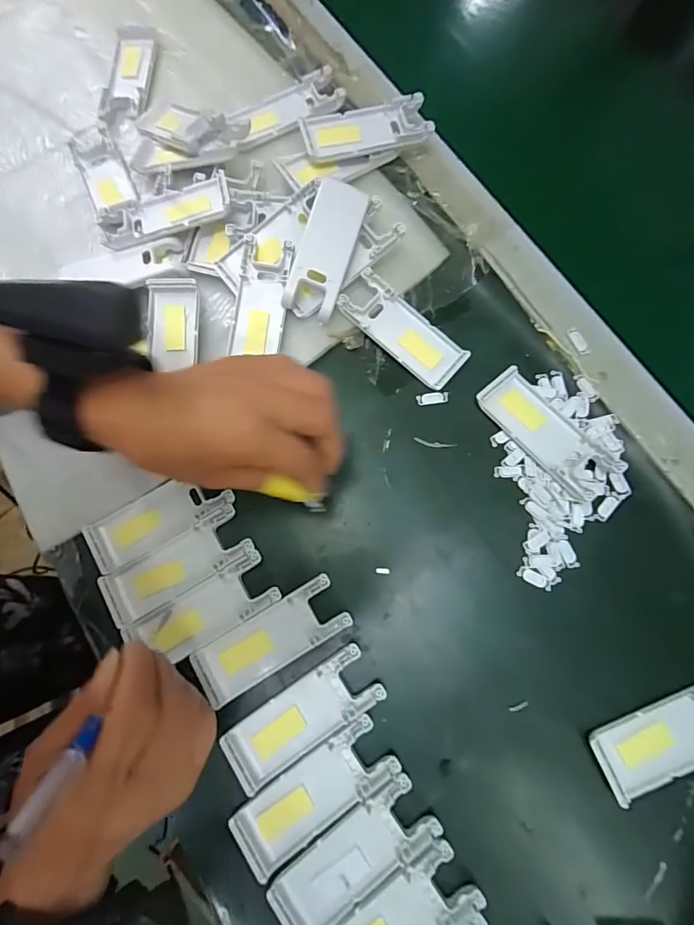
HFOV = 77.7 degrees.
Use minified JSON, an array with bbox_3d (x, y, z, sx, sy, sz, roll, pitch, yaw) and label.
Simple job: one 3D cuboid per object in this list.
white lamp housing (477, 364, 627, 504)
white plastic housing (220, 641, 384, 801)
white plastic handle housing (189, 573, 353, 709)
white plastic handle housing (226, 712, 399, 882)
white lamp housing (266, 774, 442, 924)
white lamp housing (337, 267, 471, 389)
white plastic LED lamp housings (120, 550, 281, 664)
[{"bbox_3d":[0.144,-0.021,0.312,0.041,0.012,0.104,-42,79,-5],"label":"white lamp housing"},{"bbox_3d":[-0.028,0.167,0.283,0.104,0.008,0.039,-34,78,-4],"label":"white plastic housing"},{"bbox_3d":[-0.052,0.121,0.293,0.105,0.005,0.039,-31,78,-3],"label":"white plastic handle housing"},{"bbox_3d":[-0.019,0.208,0.271,0.102,0.011,0.040,-35,78,-4],"label":"white plastic handle housing"},{"bbox_3d":[0.005,0.241,0.261,0.103,0.008,0.040,-37,79,-4],"label":"white lamp housing"},{"bbox_3d":[0.044,-0.102,0.332,0.101,0.016,0.040,40,81,9],"label":"white lamp housing"},{"bbox_3d":[-0.099,0.103,0.299,0.101,0.007,0.040,-27,78,-5],"label":"white plastic LED lamp housings"}]

